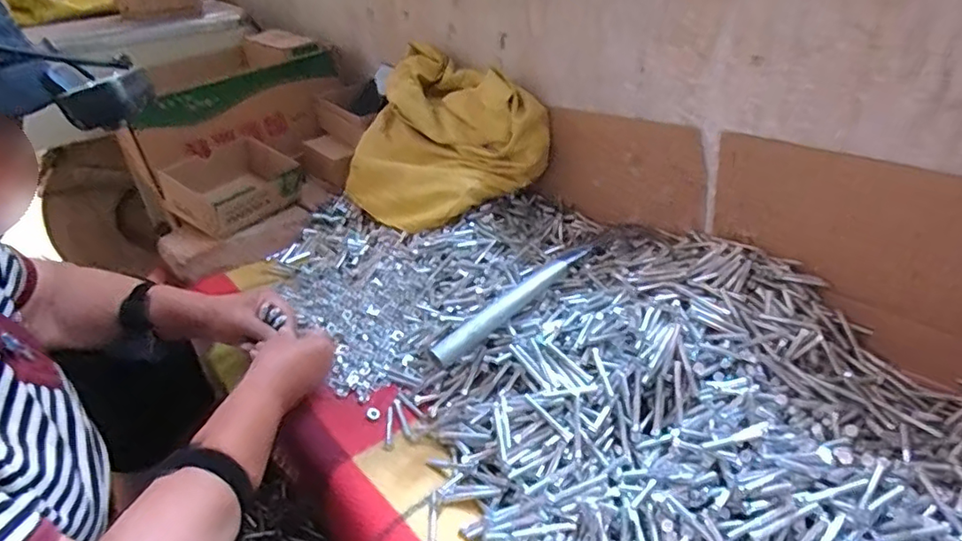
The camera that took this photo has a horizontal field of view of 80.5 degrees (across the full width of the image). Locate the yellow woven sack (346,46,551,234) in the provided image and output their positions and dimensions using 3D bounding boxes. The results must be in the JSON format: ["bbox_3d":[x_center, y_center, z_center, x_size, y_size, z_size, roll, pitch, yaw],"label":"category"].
[{"bbox_3d":[-0.072,-0.206,0.868,0.266,0.186,0.271,-15,35,-15],"label":"yellow woven sack"}]

